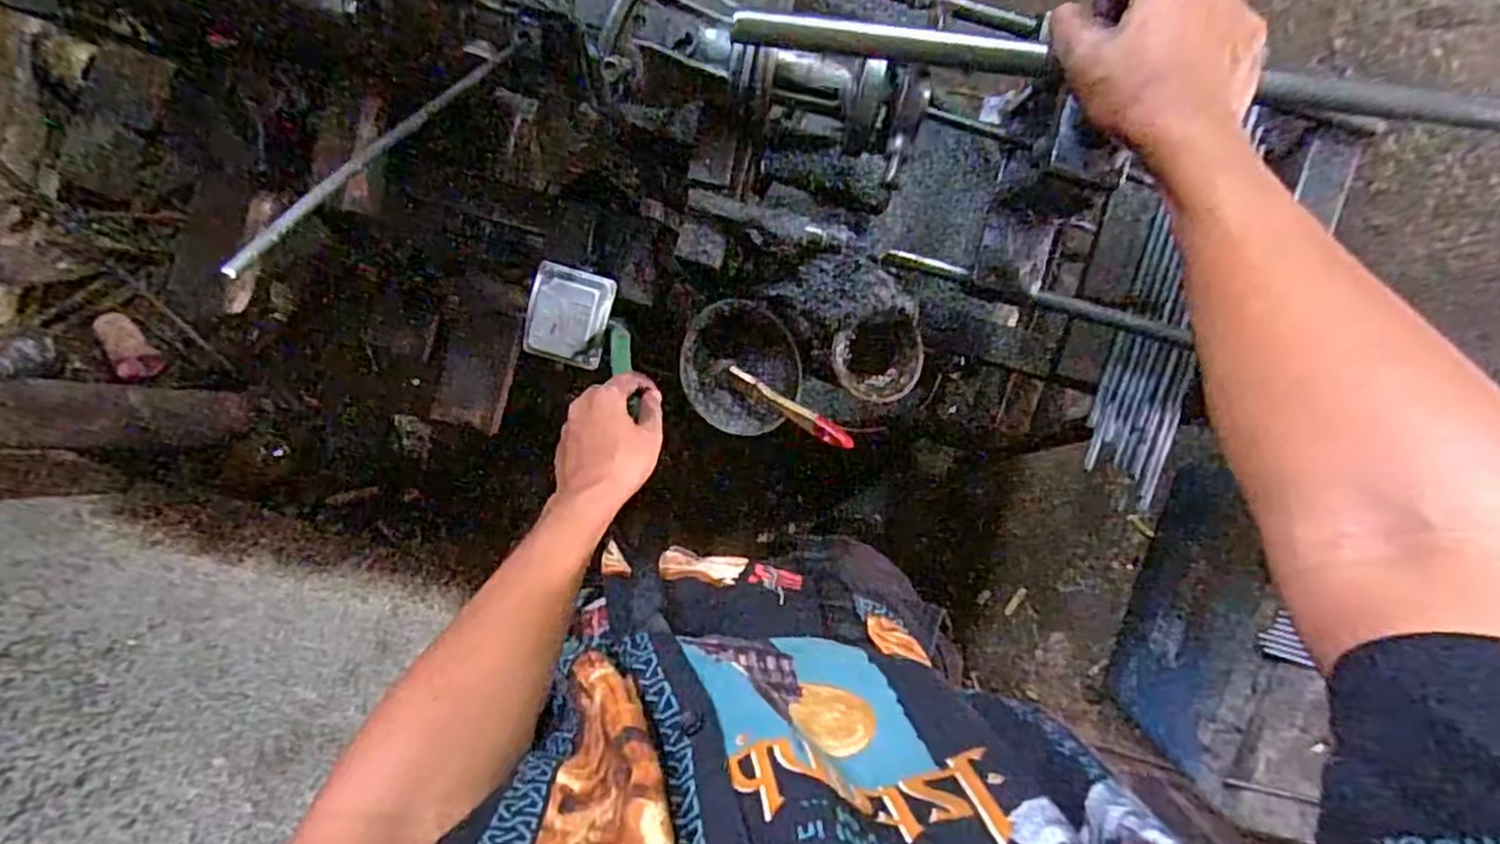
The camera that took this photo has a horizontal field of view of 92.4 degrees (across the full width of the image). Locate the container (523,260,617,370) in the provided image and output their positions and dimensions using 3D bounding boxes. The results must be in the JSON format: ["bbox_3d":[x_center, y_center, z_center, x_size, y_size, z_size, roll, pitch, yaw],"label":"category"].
[{"bbox_3d":[-0.167,-0.098,0.664,0.070,0.041,0.088,16,92,-2],"label":"container"}]

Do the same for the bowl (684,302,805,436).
[{"bbox_3d":[-0.007,-0.051,0.694,0.111,0.036,0.125,-8,93,0],"label":"bowl"}]

